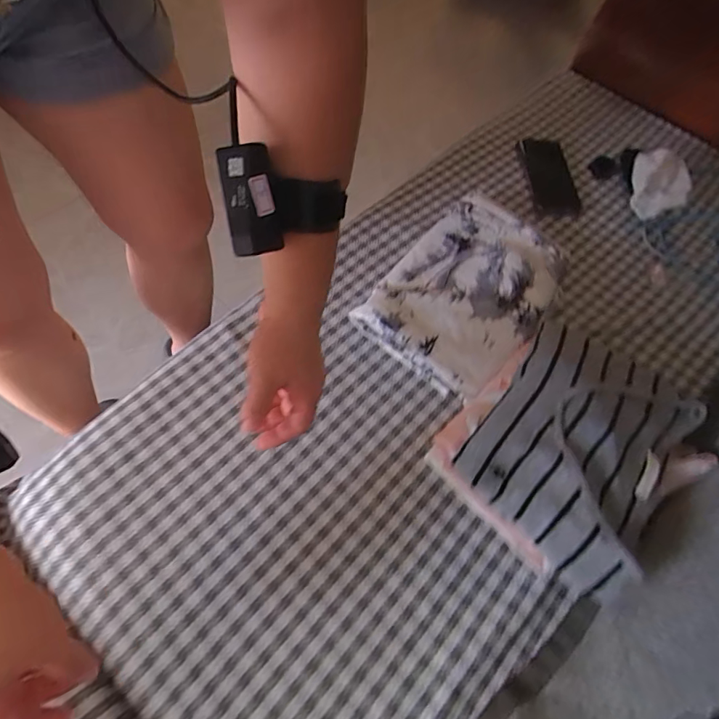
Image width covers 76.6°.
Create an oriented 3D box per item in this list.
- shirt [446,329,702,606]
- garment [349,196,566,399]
[{"bbox_3d":[0.228,0.079,0.467,0.180,0.053,0.248,36,64,16],"label":"shirt"},{"bbox_3d":[0.145,-0.095,0.612,0.195,0.046,0.285,37,64,16],"label":"garment"}]

